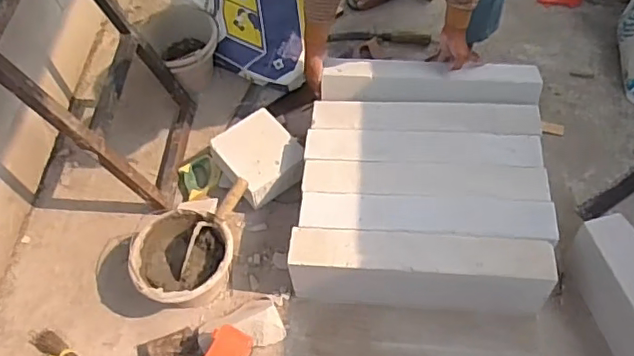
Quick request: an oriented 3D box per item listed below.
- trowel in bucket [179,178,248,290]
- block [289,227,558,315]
[{"bbox_3d":[-0.249,0.140,1.403,0.104,0.072,0.294,34,106,23],"label":"trowel in bucket"},{"bbox_3d":[0.241,0.225,1.358,0.598,0.207,0.108,3,57,6],"label":"block"}]

